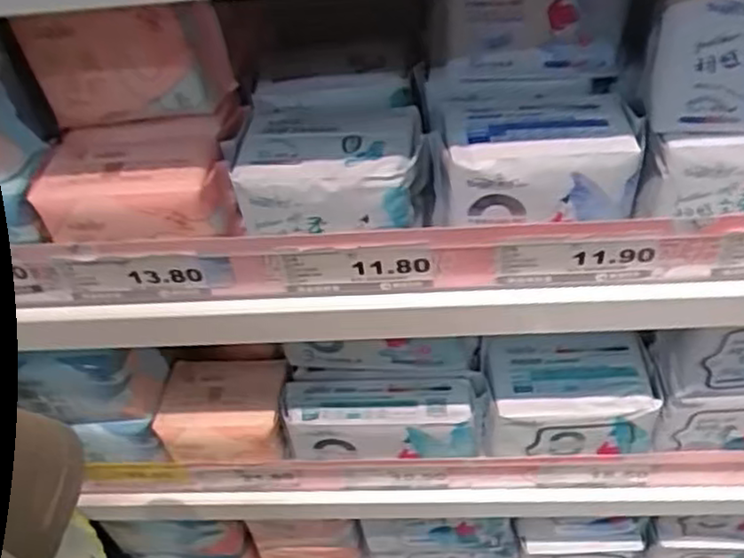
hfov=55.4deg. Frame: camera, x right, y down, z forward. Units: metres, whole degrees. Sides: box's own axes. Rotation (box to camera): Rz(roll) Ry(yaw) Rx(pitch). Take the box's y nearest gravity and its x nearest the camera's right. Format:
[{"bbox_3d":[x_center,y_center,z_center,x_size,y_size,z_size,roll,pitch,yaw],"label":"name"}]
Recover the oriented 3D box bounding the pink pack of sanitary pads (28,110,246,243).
[{"bbox_3d":[-0.136,-0.057,0.420,0.105,0.043,0.068,-4,46,4],"label":"pink pack of sanitary pads"}]

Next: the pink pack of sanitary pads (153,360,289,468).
[{"bbox_3d":[-0.123,0.111,0.599,0.099,0.042,0.076,-3,46,5],"label":"pink pack of sanitary pads"}]

